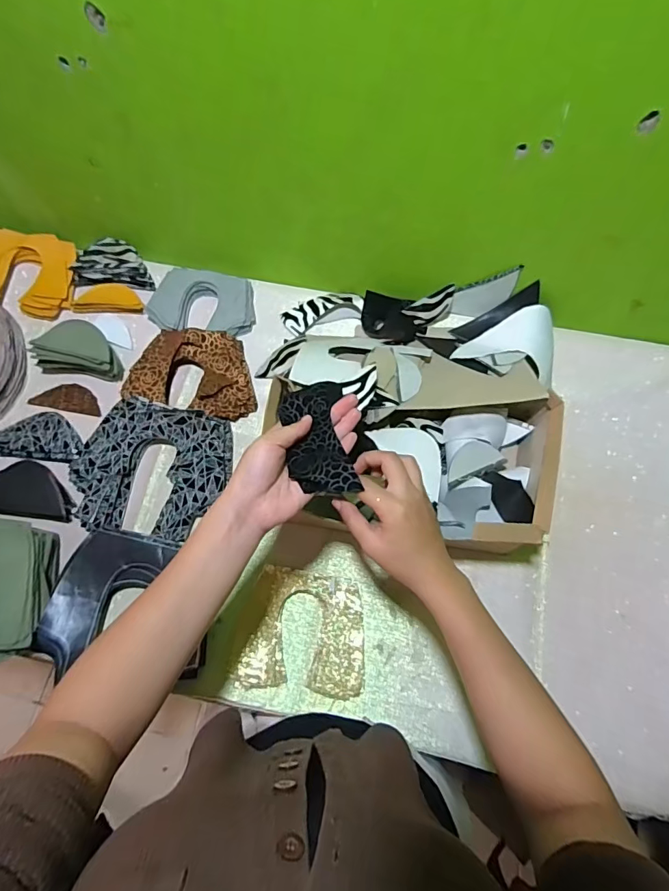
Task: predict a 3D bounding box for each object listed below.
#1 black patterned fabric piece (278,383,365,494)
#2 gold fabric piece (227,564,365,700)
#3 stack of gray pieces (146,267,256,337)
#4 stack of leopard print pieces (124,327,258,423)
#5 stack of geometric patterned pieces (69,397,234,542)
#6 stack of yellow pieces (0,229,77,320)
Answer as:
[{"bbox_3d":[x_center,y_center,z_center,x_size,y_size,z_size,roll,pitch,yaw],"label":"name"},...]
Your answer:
[{"bbox_3d":[-0.015,-0.006,0.426,0.058,0.016,0.111,-11,64,-5],"label":"black patterned fabric piece"},{"bbox_3d":[-0.039,0.221,0.556,0.152,0.008,0.132,6,66,2],"label":"gold fabric piece"},{"bbox_3d":[-0.206,-0.224,0.732,0.160,0.028,0.109,9,67,3],"label":"stack of gray pieces"},{"bbox_3d":[-0.202,-0.111,0.676,0.190,0.037,0.132,13,67,5],"label":"stack of leopard print pieces"},{"bbox_3d":[-0.243,0.029,0.614,0.196,0.029,0.178,12,67,4],"label":"stack of geometric patterned pieces"},{"bbox_3d":[-0.504,-0.280,0.747,0.174,0.046,0.136,13,67,5],"label":"stack of yellow pieces"}]

